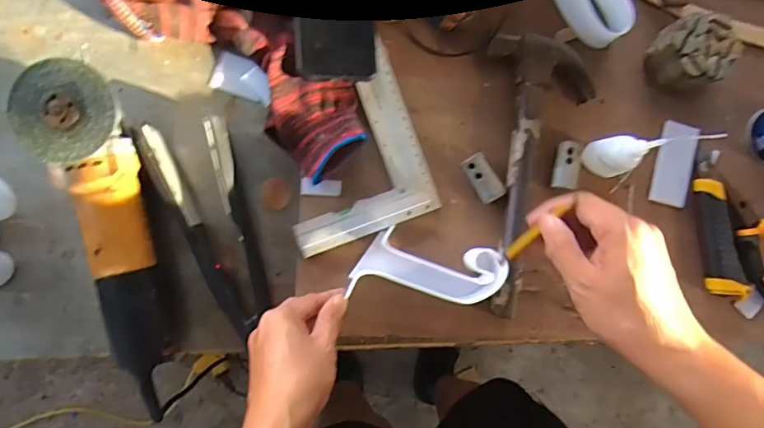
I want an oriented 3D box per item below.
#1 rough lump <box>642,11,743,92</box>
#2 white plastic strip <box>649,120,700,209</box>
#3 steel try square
[{"bbox_3d":[0.331,-0.173,0.530,0.069,0.052,0.070,-32,92,-6],"label":"rough lump"},{"bbox_3d":[0.326,-0.055,0.544,0.040,0.009,0.091,11,87,-6],"label":"white plastic strip"},{"bbox_3d":[-0.035,-0.064,0.505,0.152,0.018,0.174,-21,91,-6],"label":"steel try square"}]

